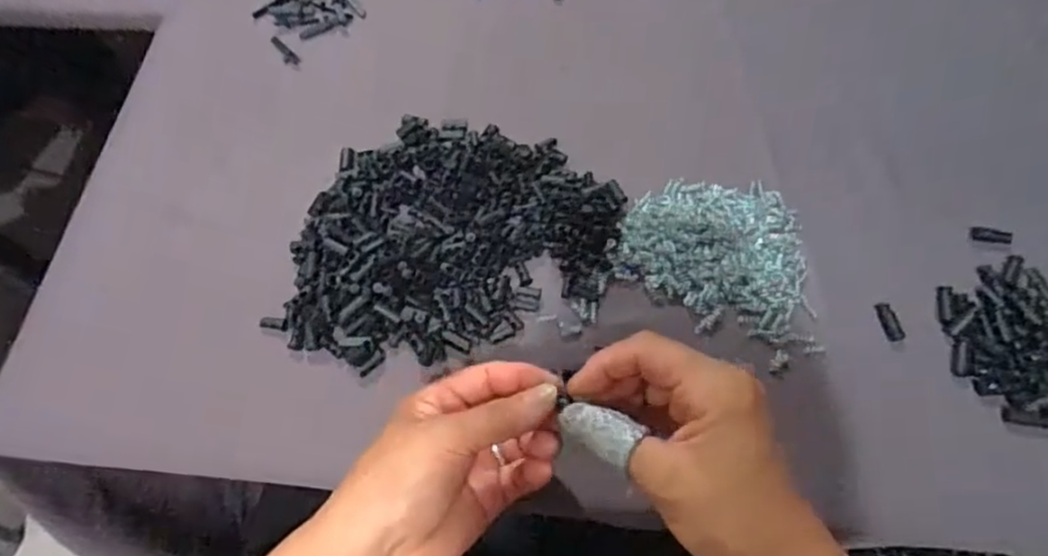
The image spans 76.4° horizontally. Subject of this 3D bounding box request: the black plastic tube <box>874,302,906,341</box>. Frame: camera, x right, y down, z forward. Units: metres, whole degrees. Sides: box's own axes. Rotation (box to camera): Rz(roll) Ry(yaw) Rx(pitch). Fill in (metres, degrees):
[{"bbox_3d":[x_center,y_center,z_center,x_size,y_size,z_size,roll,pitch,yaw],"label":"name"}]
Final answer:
[{"bbox_3d":[0.232,0.027,0.424,0.008,0.010,0.027,-9,61,-6],"label":"black plastic tube"}]

